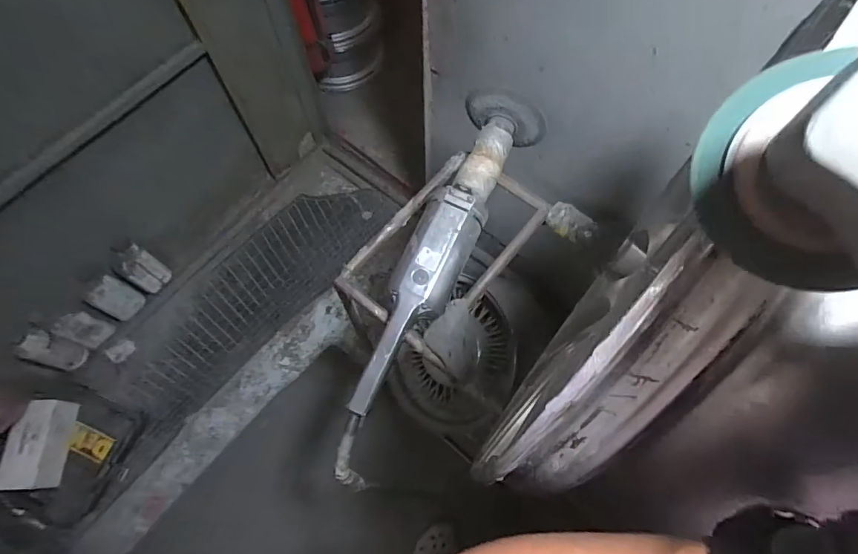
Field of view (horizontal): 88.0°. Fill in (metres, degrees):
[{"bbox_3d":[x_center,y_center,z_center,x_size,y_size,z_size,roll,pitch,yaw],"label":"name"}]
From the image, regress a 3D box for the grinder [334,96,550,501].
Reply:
[{"bbox_3d":[0.022,-0.007,0.672,0.126,0.097,0.637,19,70,7],"label":"grinder"}]

